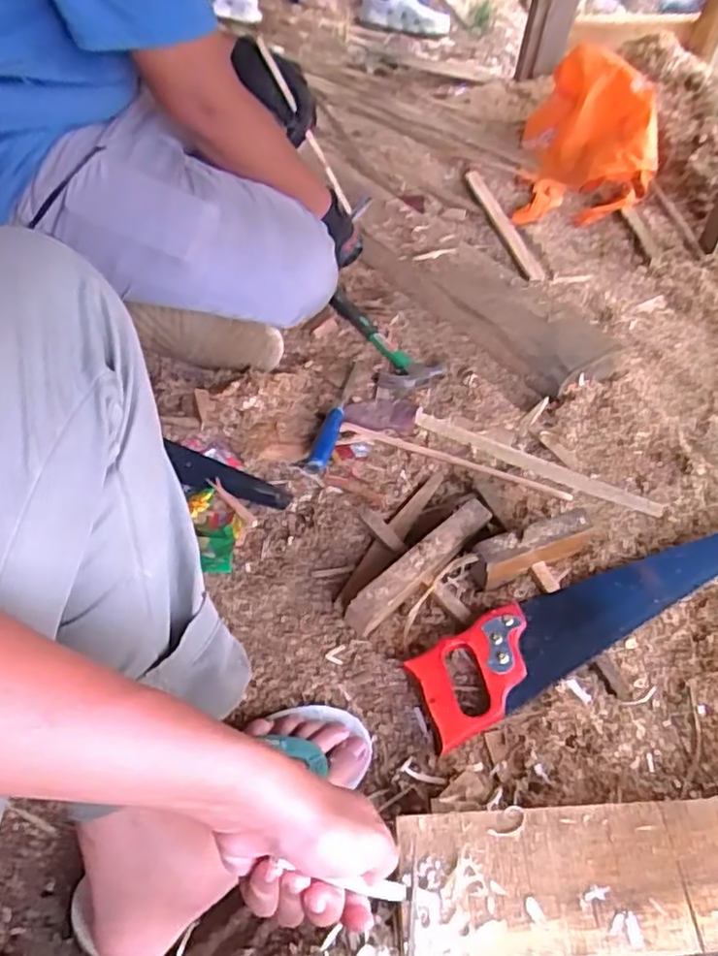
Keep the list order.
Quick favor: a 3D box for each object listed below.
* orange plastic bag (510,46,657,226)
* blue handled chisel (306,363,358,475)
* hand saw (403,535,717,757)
[{"bbox_3d":[0.440,-0.658,1.266,0.250,0.196,0.317,12,50,11],"label":"orange plastic bag"},{"bbox_3d":[-0.030,-0.090,0.868,0.027,0.019,0.218,8,50,8],"label":"blue handled chisel"},{"bbox_3d":[0.247,0.128,0.687,0.430,0.026,0.085,-24,53,-19],"label":"hand saw"}]

